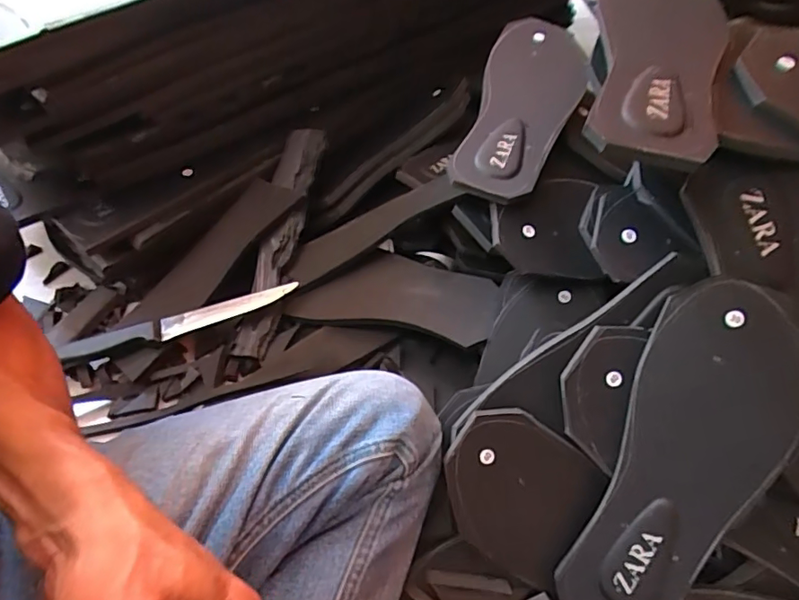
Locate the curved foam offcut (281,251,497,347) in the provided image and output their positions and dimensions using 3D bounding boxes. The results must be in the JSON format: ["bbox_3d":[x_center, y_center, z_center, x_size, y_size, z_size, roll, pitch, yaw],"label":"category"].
[{"bbox_3d":[-0.005,-0.007,0.532,0.210,0.010,0.087,9,58,23],"label":"curved foam offcut"}]

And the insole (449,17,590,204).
[{"bbox_3d":[0.120,-0.185,0.500,0.092,0.024,0.239,15,60,8],"label":"insole"}]

